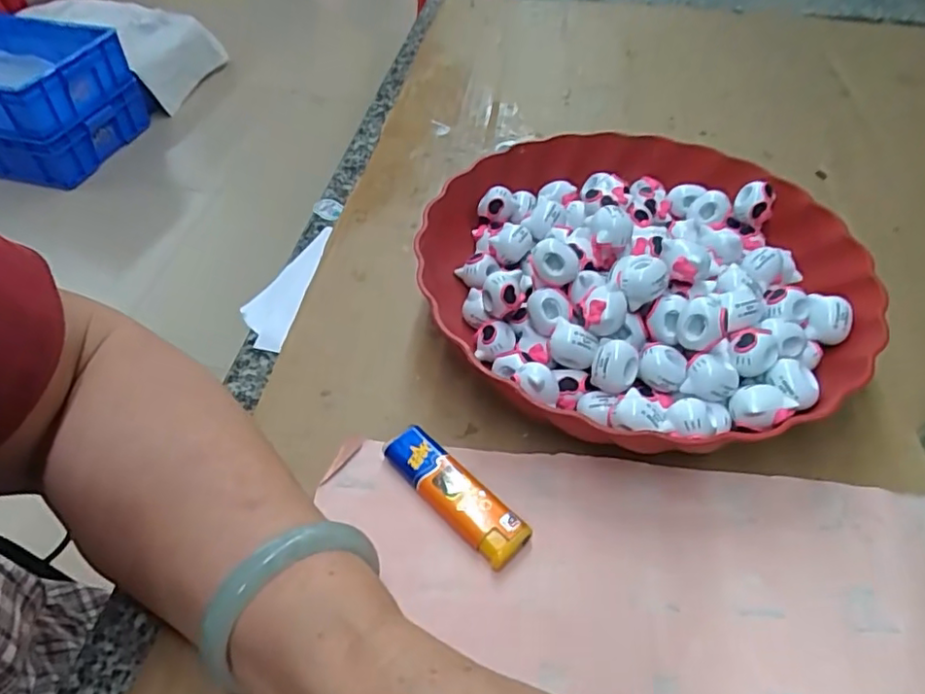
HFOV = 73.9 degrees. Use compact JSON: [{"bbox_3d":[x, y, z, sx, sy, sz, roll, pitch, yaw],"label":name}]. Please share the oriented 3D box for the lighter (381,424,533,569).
[{"bbox_3d":[-0.004,0.068,0.284,0.024,0.015,0.078,-35,56,-27],"label":"lighter"}]

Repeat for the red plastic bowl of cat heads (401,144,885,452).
[{"bbox_3d":[0.099,-0.045,0.353,0.236,0.062,0.233,0,47,0],"label":"red plastic bowl of cat heads"}]

